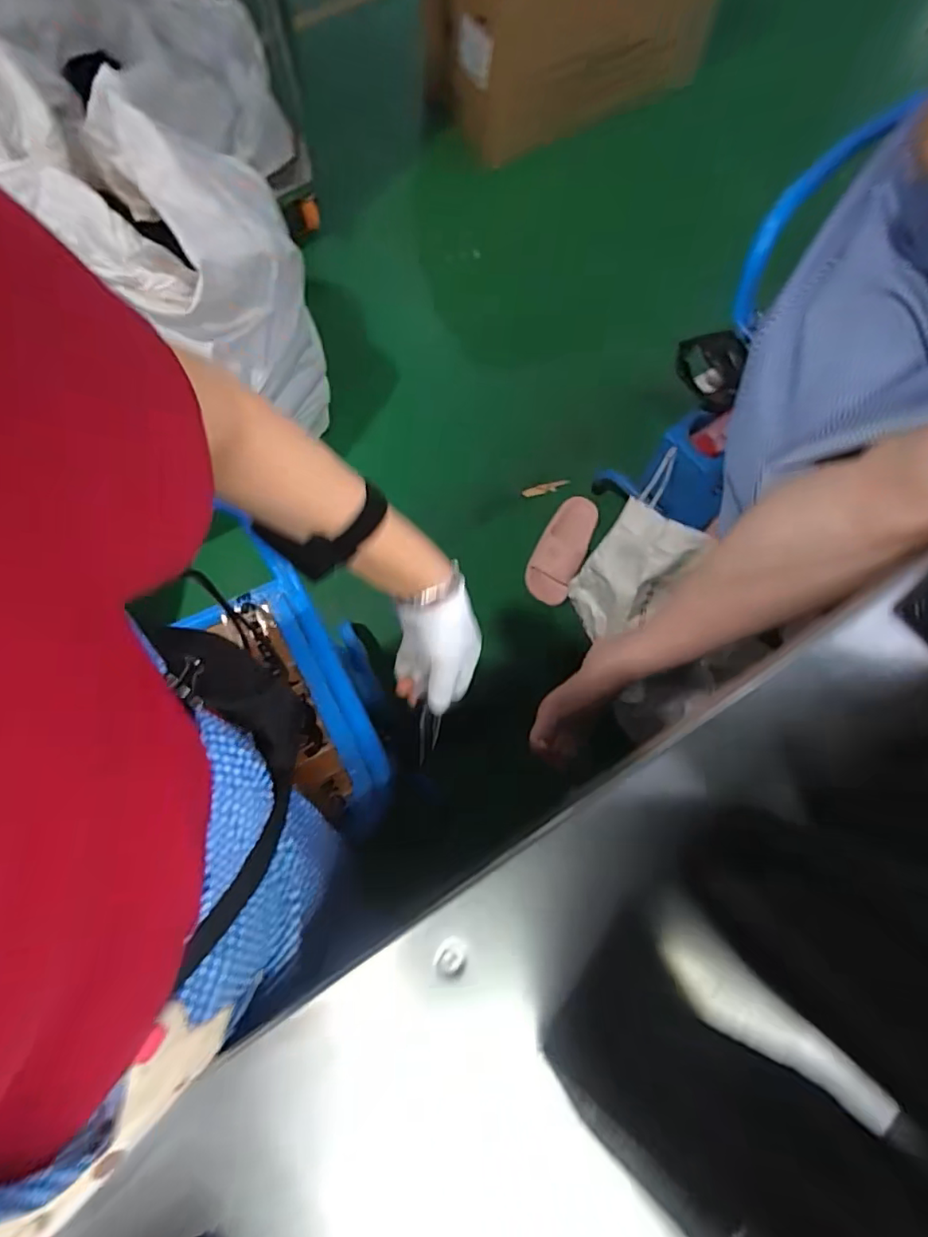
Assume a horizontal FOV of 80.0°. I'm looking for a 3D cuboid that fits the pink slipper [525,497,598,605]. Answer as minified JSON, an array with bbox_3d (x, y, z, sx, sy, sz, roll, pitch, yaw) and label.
[{"bbox_3d":[0.197,-0.147,1.110,0.094,0.054,0.230,22,77,6],"label":"pink slipper"}]

